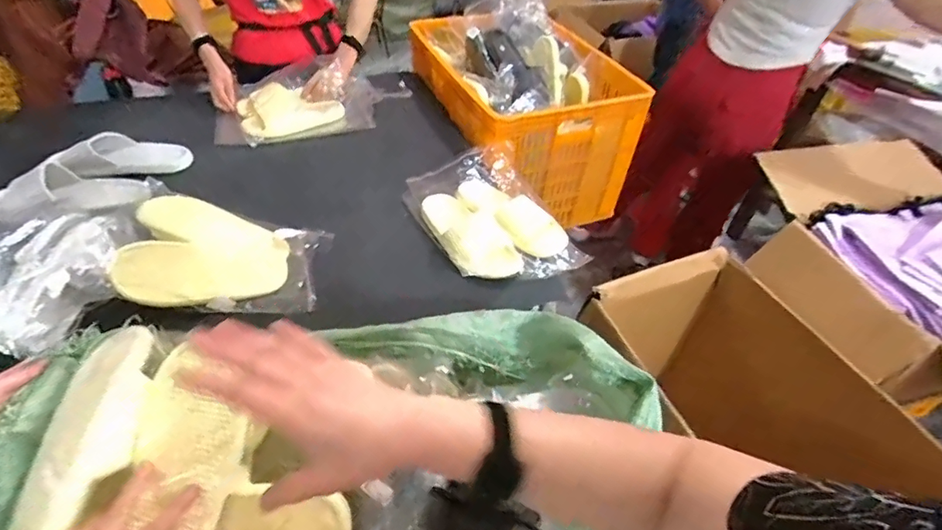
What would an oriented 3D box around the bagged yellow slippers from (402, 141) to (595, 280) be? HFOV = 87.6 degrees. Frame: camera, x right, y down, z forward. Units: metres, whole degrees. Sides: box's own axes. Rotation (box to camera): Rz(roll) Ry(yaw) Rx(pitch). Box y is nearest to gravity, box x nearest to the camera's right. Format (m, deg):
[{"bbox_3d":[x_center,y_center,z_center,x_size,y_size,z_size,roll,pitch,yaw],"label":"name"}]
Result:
[{"bbox_3d":[0.043,-0.115,1.060,0.286,0.066,0.392,-17,49,-22],"label":"bagged yellow slippers"}]

